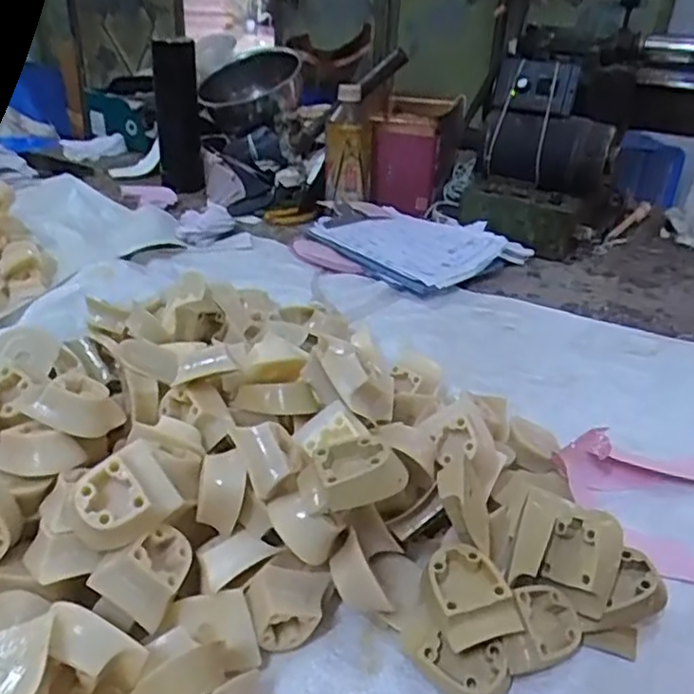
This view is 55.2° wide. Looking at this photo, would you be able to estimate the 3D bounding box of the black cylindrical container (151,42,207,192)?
[{"bbox_3d":[-0.250,-0.344,0.992,0.063,0.211,0.057,-5,31,-16],"label":"black cylindrical container"}]

